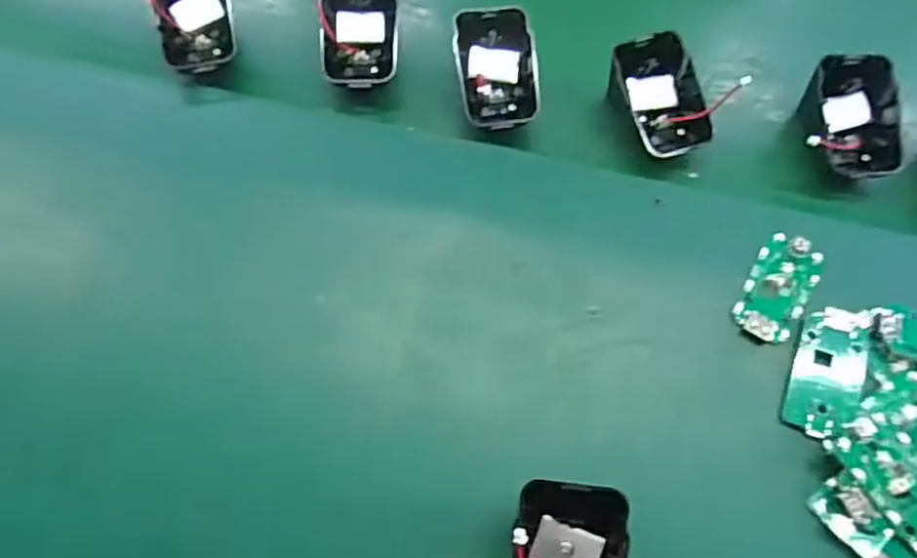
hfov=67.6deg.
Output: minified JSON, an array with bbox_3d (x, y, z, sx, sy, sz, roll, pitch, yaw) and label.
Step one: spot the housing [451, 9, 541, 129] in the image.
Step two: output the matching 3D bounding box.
[{"bbox_3d":[0.022,-0.120,0.392,0.044,0.018,0.068,-8,91,-3],"label":"housing"}]

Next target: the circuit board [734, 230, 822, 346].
[{"bbox_3d":[0.164,0.004,0.351,0.031,0.006,0.064,31,66,15],"label":"circuit board"}]

